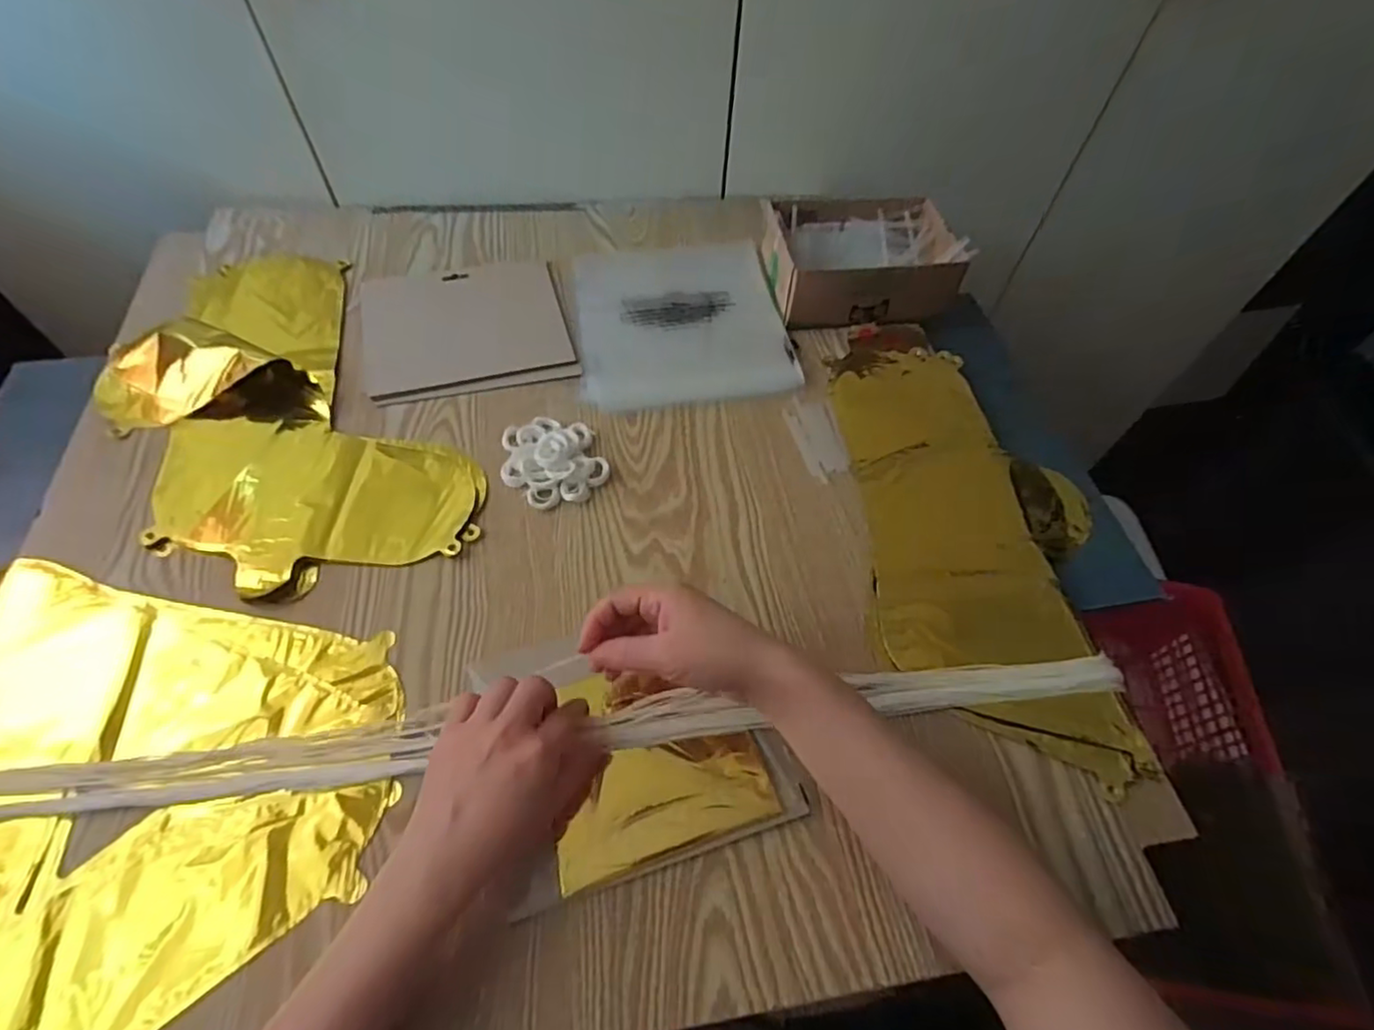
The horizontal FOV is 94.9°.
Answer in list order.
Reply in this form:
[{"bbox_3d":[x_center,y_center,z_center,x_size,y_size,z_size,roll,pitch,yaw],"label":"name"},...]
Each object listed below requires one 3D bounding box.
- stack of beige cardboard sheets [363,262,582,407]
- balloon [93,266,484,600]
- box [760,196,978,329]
[{"bbox_3d":[-0.219,-0.188,0.633,0.191,0.007,0.174,-12,58,-11],"label":"stack of beige cardboard sheets"},{"bbox_3d":[-0.362,-0.097,0.548,0.224,0.028,0.415,-30,63,-21],"label":"balloon"},{"bbox_3d":[0.179,-0.274,0.671,0.192,0.064,0.155,-4,57,-6],"label":"box"}]

